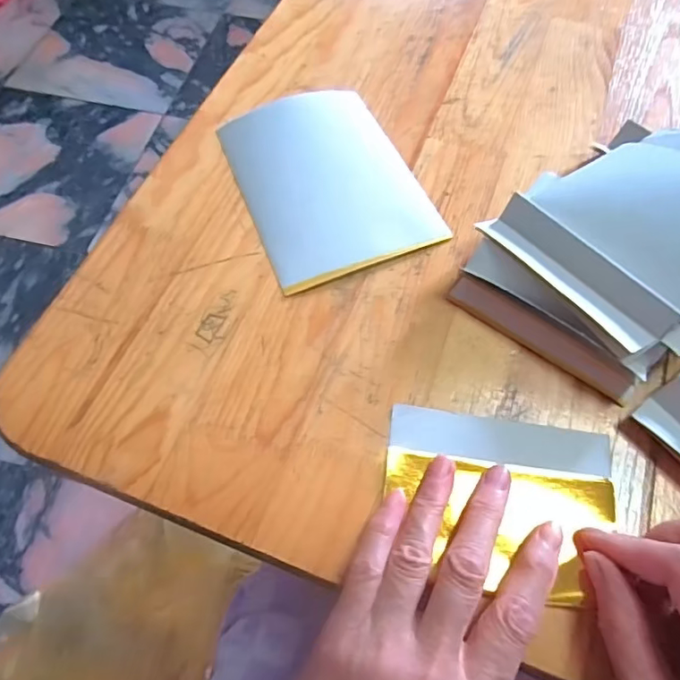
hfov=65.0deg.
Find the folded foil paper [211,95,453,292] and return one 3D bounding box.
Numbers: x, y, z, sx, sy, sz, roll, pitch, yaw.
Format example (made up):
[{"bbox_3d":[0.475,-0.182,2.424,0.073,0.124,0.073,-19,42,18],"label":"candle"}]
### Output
[{"bbox_3d":[-0.011,-0.113,0.369,0.113,0.006,0.159,-20,64,-11],"label":"folded foil paper"}]

